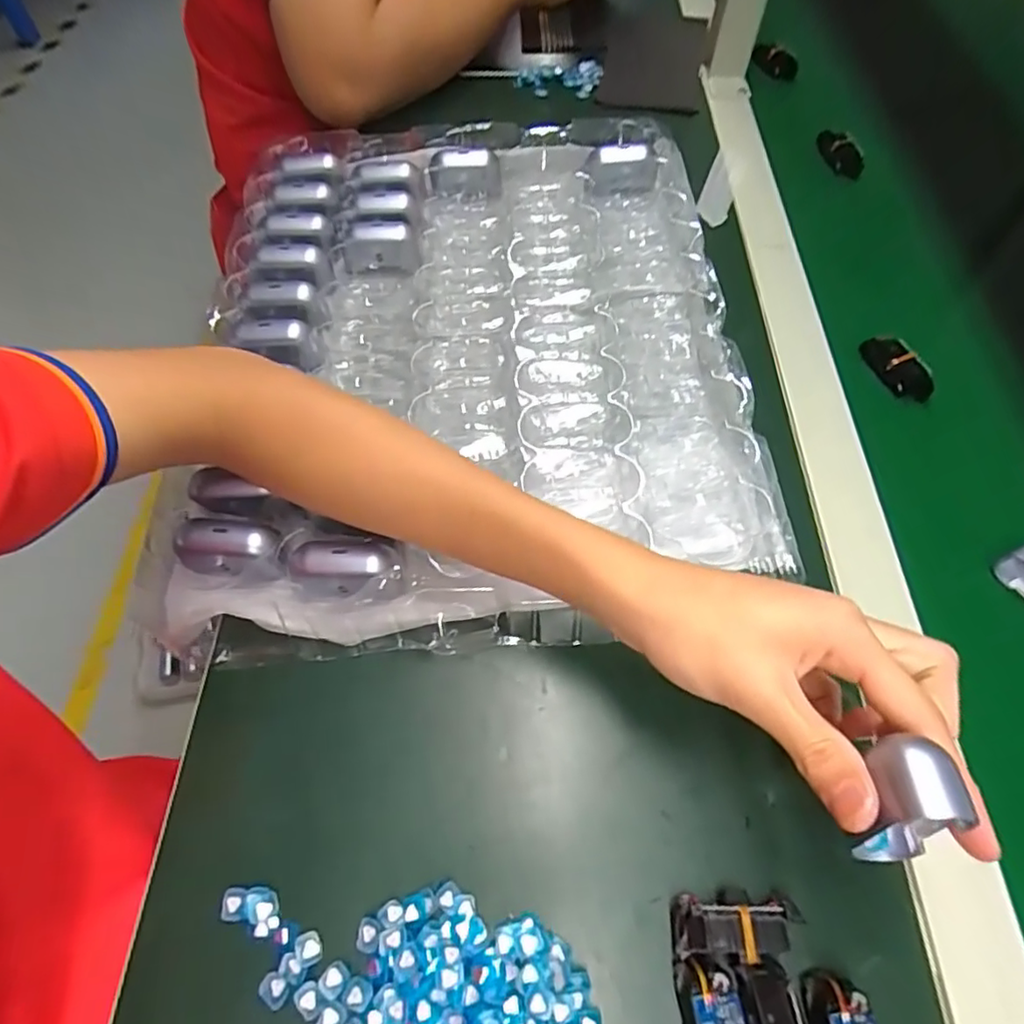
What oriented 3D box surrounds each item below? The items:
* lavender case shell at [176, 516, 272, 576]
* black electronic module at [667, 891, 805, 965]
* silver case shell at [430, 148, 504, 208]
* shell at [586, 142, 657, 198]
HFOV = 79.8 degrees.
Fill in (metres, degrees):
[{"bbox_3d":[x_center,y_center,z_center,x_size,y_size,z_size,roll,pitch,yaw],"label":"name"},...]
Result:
[{"bbox_3d":[-0.160,0.019,0.341,0.051,0.022,0.025,5,61,4],"label":"lavender case shell"},{"bbox_3d":[0.096,0.178,0.264,0.053,0.023,0.024,1,60,2],"label":"black electronic module"},{"bbox_3d":[-0.040,-0.290,0.527,0.060,0.039,0.030,-13,61,-6],"label":"silver case shell"},{"bbox_3d":[0.091,-0.293,0.527,0.058,0.025,0.040,-11,61,-4],"label":"shell"}]

